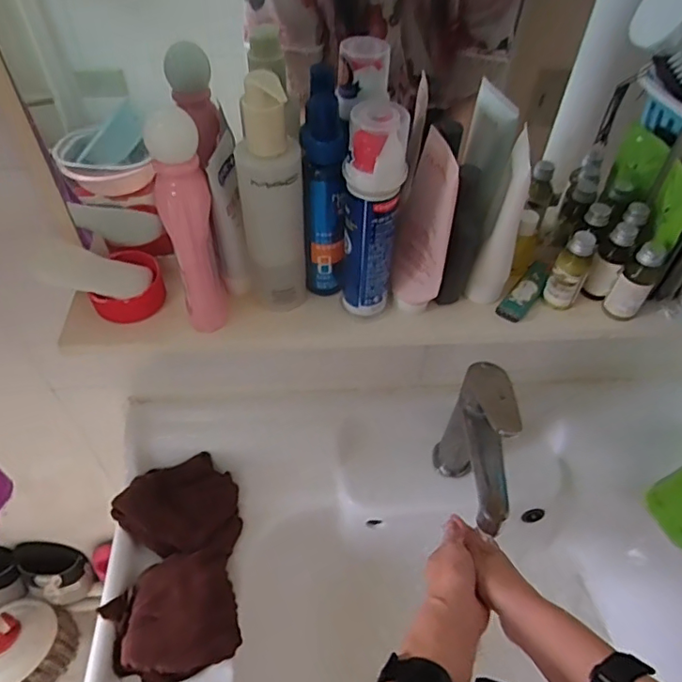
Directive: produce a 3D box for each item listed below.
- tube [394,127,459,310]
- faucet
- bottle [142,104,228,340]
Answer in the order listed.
[{"bbox_3d":[0.065,-0.091,0.439,0.027,0.142,0.063,-2,48,-9],"label":"tube"},{"bbox_3d":[0.141,0.132,0.587,0.038,0.190,0.150,3,47,-4],"label":"faucet"},{"bbox_3d":[-0.109,-0.077,0.403,0.041,0.168,0.040,-5,48,-12],"label":"bottle"}]

